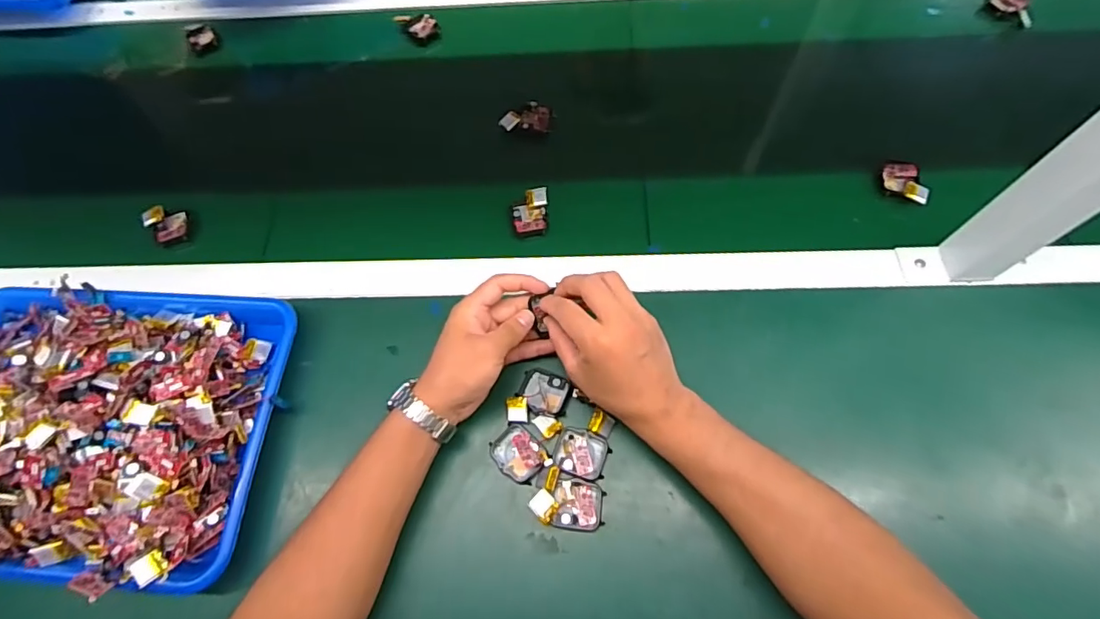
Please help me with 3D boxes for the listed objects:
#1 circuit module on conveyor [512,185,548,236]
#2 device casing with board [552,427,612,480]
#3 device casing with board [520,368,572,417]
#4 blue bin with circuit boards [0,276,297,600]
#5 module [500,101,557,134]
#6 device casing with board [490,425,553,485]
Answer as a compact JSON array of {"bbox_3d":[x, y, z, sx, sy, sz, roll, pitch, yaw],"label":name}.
[{"bbox_3d":[-0.021,-0.104,0.549,0.036,0.014,0.055,3,66,4],"label":"circuit module on conveyor"},{"bbox_3d":[0.027,0.124,0.445,0.045,0.014,0.040,16,68,10],"label":"device casing with board"},{"bbox_3d":[-0.005,0.076,0.469,0.046,0.012,0.038,18,68,11],"label":"device casing with board"},{"bbox_3d":[-0.417,0.093,0.450,0.336,0.067,0.255,2,66,4],"label":"blue bin with circuit boards"},{"bbox_3d":[-0.025,-0.223,0.604,0.063,0.015,0.033,-2,66,2],"label":"module"},{"bbox_3d":[-0.028,0.126,0.445,0.049,0.011,0.036,42,74,19],"label":"device casing with board"}]

